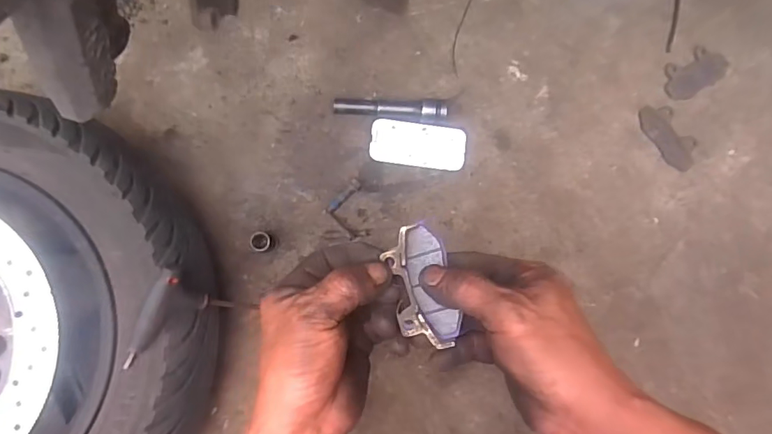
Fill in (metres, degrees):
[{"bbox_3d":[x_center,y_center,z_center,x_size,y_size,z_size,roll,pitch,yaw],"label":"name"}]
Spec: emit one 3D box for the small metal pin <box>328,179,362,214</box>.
[{"bbox_3d":[-0.039,-0.019,0.462,0.011,0.010,0.041,44,81,1],"label":"small metal pin"}]

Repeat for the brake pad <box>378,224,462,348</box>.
[{"bbox_3d":[0.022,0.042,0.304,0.036,0.018,0.073,-11,79,-7],"label":"brake pad"}]

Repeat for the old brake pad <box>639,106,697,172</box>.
[{"bbox_3d":[0.292,-0.084,0.504,0.039,0.005,0.075,-37,88,-9],"label":"old brake pad"}]

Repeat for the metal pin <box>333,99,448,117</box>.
[{"bbox_3d":[0.004,-0.103,0.469,0.106,0.022,0.014,3,83,-5],"label":"metal pin"}]

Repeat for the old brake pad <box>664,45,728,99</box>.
[{"bbox_3d":[0.320,-0.150,0.509,0.074,0.007,0.041,-30,87,-8],"label":"old brake pad"}]

